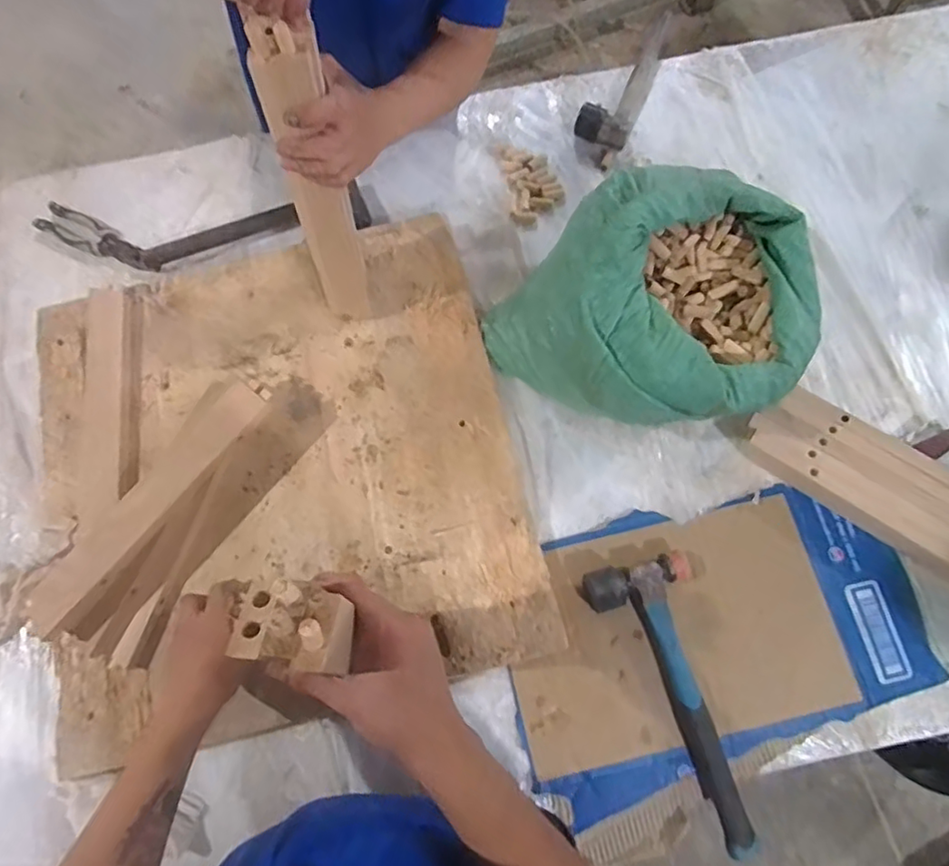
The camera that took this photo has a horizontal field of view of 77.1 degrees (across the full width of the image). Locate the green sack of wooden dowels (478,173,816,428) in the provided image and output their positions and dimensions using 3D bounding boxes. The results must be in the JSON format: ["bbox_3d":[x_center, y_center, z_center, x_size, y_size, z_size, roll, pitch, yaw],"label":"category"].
[{"bbox_3d":[0.207,-0.142,0.707,0.326,0.216,0.259,36,79,12],"label":"green sack of wooden dowels"}]

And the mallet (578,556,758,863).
[{"bbox_3d":[0.228,0.299,0.667,0.130,0.047,0.310,-14,73,-3],"label":"mallet"}]

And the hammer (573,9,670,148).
[{"bbox_3d":[0.241,-0.558,0.929,0.078,0.044,0.294,23,76,9],"label":"hammer"}]

